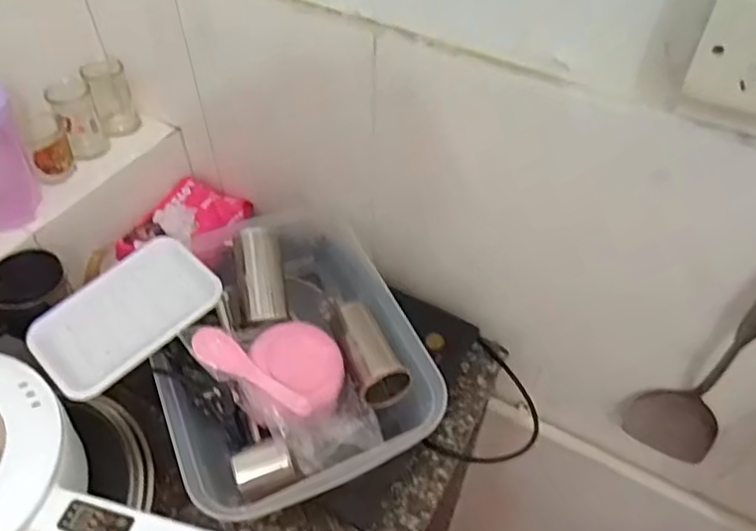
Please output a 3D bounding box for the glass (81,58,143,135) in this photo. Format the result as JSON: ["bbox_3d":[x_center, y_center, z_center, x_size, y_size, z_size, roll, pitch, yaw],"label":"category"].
[{"bbox_3d":[-0.354,-0.222,0.816,0.047,0.093,0.044,-18,52,-16],"label":"glass"}]

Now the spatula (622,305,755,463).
[{"bbox_3d":[0.358,0.085,0.612,0.090,0.416,0.025,23,53,18],"label":"spatula"}]

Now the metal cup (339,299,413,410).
[{"bbox_3d":[-0.009,0.094,0.680,0.051,0.046,0.125,-14,51,-13],"label":"metal cup"}]

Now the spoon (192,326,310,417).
[{"bbox_3d":[-0.129,0.110,0.617,0.137,0.020,0.034,32,64,11],"label":"spoon"}]

